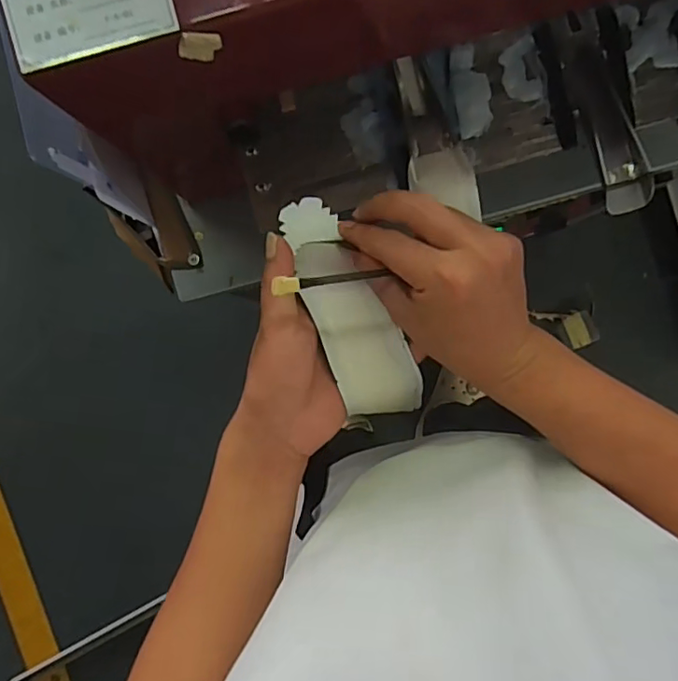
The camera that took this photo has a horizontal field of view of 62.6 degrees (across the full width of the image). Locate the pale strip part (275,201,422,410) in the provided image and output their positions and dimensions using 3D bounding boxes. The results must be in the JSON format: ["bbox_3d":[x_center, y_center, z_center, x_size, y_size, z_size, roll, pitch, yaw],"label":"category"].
[{"bbox_3d":[0.007,-0.016,0.376,0.049,0.033,0.160,-26,106,1],"label":"pale strip part"}]

